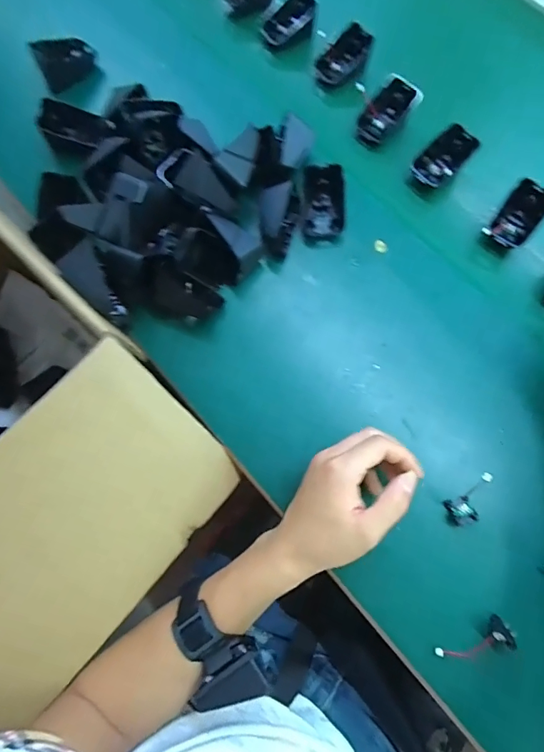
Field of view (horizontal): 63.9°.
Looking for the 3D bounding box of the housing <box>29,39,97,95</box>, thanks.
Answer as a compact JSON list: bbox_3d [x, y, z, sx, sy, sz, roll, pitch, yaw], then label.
[{"bbox_3d":[-0.239,-0.366,0.505,0.067,0.048,0.015,-43,43,-19],"label":"housing"}]

